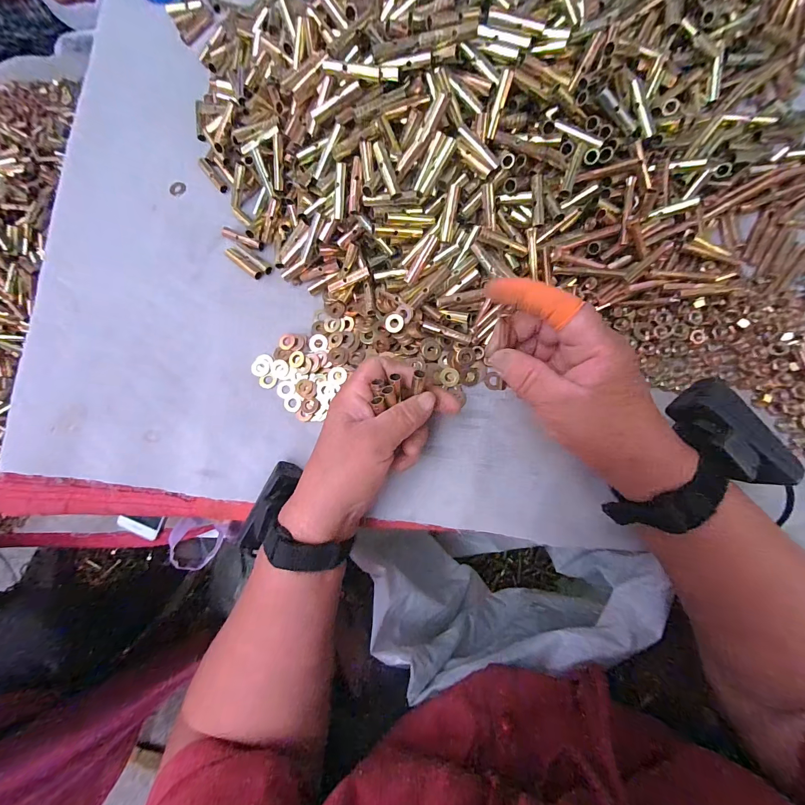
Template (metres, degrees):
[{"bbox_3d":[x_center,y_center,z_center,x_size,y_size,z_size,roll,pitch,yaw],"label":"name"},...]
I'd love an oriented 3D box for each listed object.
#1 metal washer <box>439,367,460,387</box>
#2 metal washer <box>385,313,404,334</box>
[{"bbox_3d":[0.042,-0.022,0.312,0.017,0.004,0.016,-1,81,5],"label":"metal washer"},{"bbox_3d":[-0.007,-0.071,0.315,0.017,0.004,0.017,1,96,11],"label":"metal washer"}]

